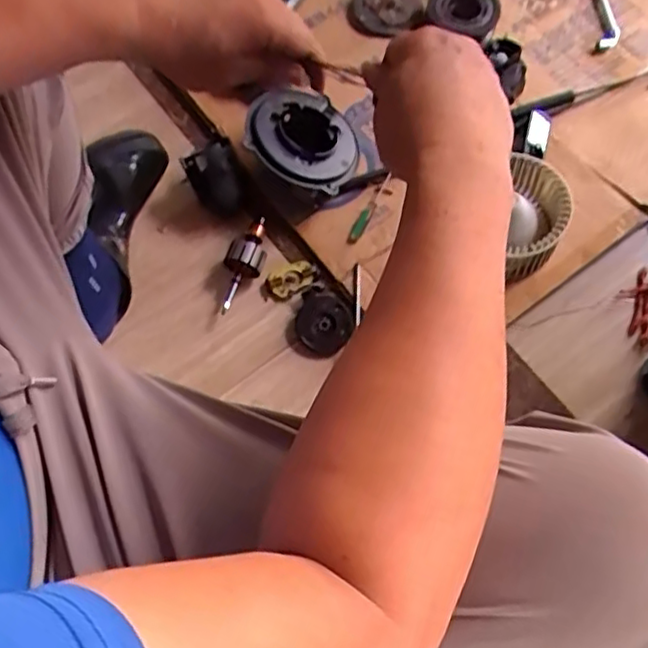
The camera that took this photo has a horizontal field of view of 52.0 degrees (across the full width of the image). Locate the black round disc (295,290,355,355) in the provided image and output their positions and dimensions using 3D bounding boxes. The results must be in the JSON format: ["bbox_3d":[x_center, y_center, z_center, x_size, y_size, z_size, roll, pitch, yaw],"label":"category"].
[{"bbox_3d":[0.000,-0.002,0.790,0.066,0.023,0.071,0,70,0],"label":"black round disc"}]

